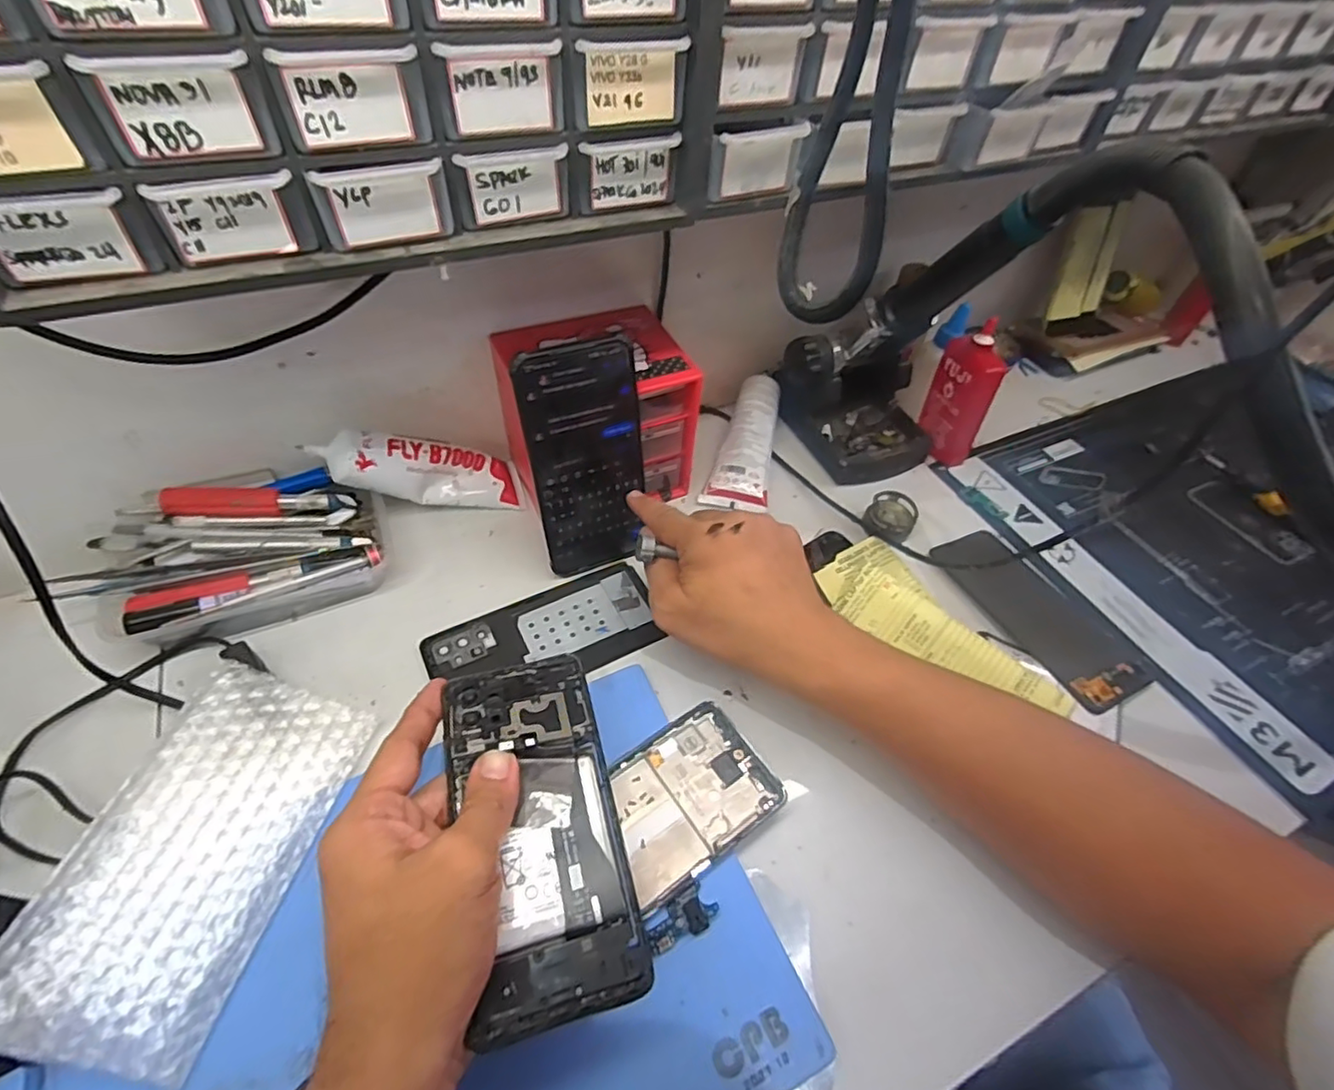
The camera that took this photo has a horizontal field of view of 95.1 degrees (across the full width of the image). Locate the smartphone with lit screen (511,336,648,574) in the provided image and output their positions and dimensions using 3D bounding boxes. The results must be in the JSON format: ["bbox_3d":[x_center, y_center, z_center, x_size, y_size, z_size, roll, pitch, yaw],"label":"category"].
[{"bbox_3d":[-0.053,-0.053,0.410,0.076,0.159,0.009,-14,37,-17],"label":"smartphone with lit screen"}]

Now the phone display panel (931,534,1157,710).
[{"bbox_3d":[0.276,0.049,0.455,0.072,0.010,0.155,-15,51,-26],"label":"phone display panel"}]

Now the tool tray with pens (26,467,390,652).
[{"bbox_3d":[-0.293,0.004,0.417,0.187,0.052,0.115,-14,53,-15],"label":"tool tray with pens"}]

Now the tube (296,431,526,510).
[{"bbox_3d":[-0.181,-0.051,0.456,0.145,0.042,0.031,9,40,-41],"label":"tube"}]

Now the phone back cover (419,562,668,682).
[{"bbox_3d":[-0.083,0.061,0.418,0.152,0.007,0.073,-19,54,-18],"label":"phone back cover"}]

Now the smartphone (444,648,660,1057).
[{"bbox_3d":[-0.059,0.122,0.280,0.070,0.015,0.157,-12,52,-15],"label":"smartphone"}]

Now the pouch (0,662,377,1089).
[{"bbox_3d":[-0.229,0.148,0.301,0.092,0.013,0.168,28,46,-14],"label":"pouch"}]

